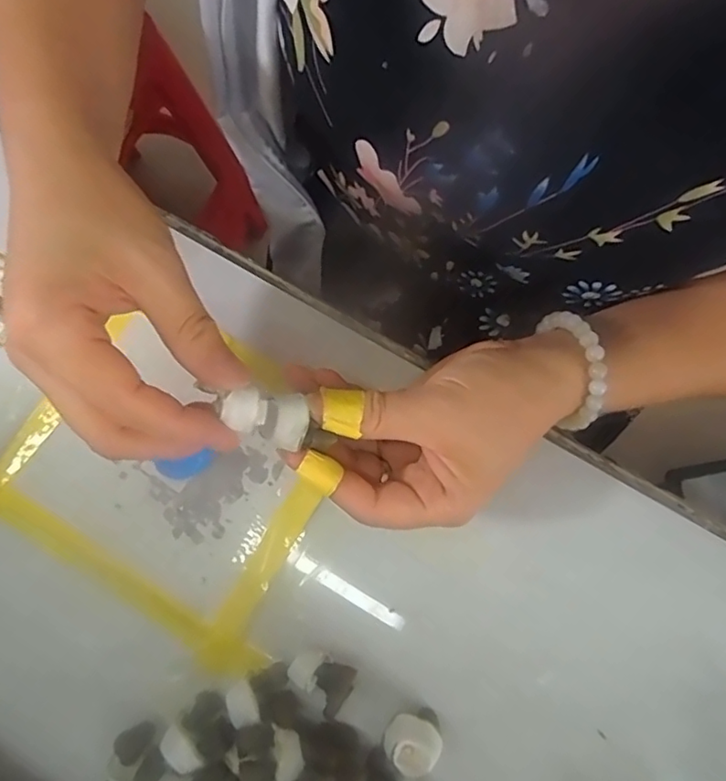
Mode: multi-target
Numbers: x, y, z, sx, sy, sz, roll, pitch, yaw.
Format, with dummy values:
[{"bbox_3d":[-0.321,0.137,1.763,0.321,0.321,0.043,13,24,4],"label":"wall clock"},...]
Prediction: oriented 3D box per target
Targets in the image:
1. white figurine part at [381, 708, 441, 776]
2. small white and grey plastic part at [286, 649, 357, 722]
[{"bbox_3d":[0.021,0.148,0.243,0.024,0.024,0.019,8,78,3],"label":"white figurine part"},{"bbox_3d":[-0.019,0.128,0.254,0.027,0.020,0.023,31,80,8],"label":"small white and grey plastic part"}]

